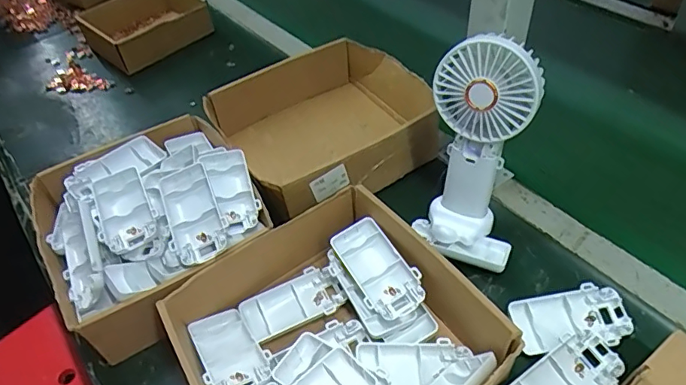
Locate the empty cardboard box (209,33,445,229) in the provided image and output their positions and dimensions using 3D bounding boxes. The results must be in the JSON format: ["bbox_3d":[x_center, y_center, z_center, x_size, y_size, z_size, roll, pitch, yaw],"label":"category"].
[{"bbox_3d":[-0.022,-0.078,0.596,0.232,0.072,0.203,-25,50,-19],"label":"empty cardboard box"}]

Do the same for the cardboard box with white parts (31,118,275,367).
[{"bbox_3d":[-0.185,0.021,0.498,0.198,0.092,0.213,-30,51,-23],"label":"cardboard box with white parts"}]

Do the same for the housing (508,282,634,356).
[{"bbox_3d":[0.192,0.107,0.428,0.093,0.013,0.050,-12,46,-7],"label":"housing"}]

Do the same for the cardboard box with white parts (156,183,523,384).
[{"bbox_3d":[-0.003,0.114,0.406,0.222,0.062,0.206,-31,52,-23],"label":"cardboard box with white parts"}]

